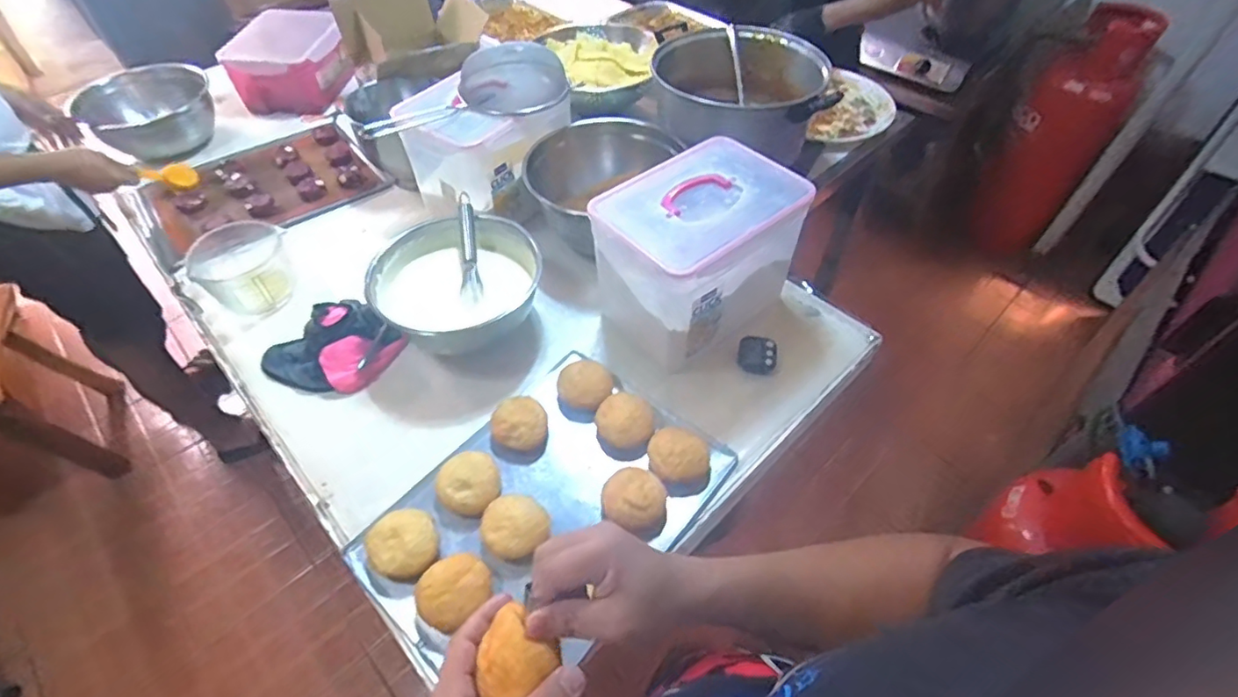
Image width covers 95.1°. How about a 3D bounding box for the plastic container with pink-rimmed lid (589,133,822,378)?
[{"bbox_3d":[0.124,-0.157,0.924,0.279,0.238,0.220,-33,59,-24],"label":"plastic container with pink-rimmed lid"}]

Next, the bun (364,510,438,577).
[{"bbox_3d":[-0.278,0.256,0.732,0.086,0.047,0.082,0,51,0],"label":"bun"}]

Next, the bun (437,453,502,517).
[{"bbox_3d":[-0.204,0.188,0.777,0.084,0.045,0.089,0,51,0],"label":"bun"}]

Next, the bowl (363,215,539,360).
[{"bbox_3d":[-0.276,-0.103,0.982,0.271,0.118,0.242,-1,51,-1],"label":"bowl"}]

